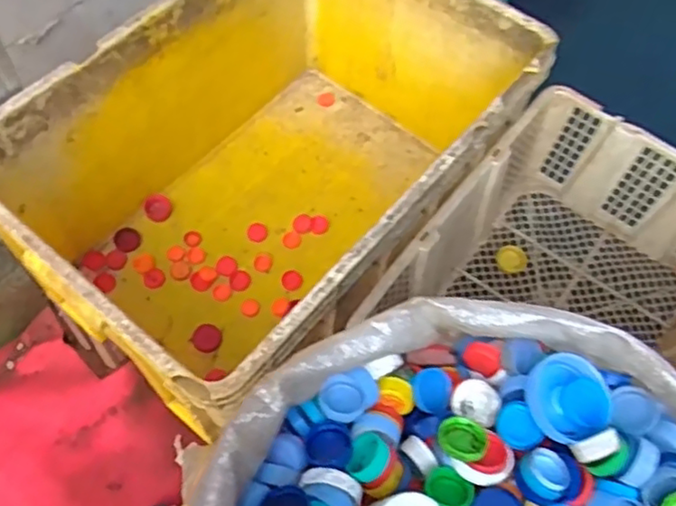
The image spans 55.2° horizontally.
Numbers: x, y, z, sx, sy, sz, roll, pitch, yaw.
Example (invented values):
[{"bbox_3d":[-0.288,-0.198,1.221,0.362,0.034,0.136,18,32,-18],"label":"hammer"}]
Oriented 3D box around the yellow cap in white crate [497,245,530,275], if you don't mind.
[{"bbox_3d":[0.249,0.009,0.921,0.043,0.006,0.044,1,57,-2],"label":"yellow cap in white crate"}]

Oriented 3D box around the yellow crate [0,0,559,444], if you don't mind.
[{"bbox_3d":[-0.078,-0.101,0.864,0.416,0.327,0.615,36,62,19],"label":"yellow crate"}]

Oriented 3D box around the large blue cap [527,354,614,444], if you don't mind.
[{"bbox_3d":[0.153,0.098,0.440,0.054,0.026,0.054,1,79,-6],"label":"large blue cap"}]

